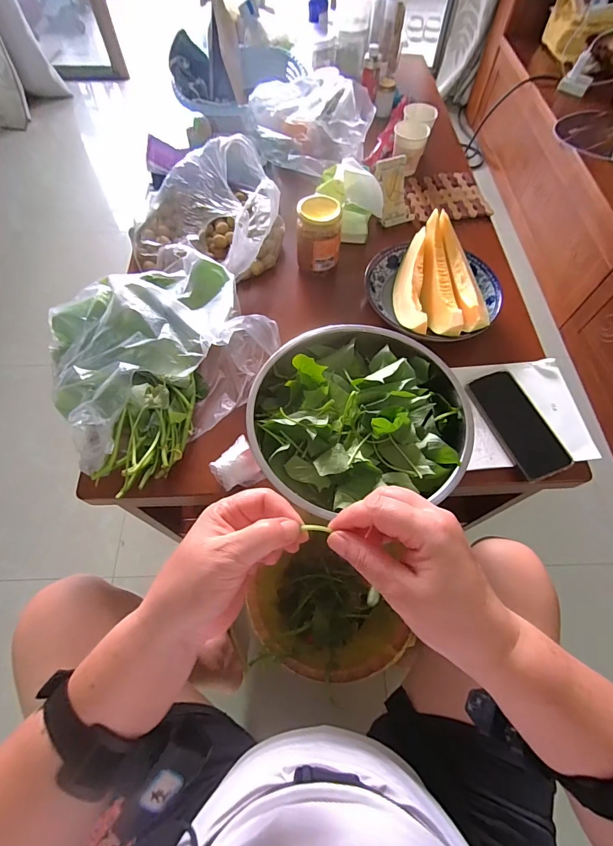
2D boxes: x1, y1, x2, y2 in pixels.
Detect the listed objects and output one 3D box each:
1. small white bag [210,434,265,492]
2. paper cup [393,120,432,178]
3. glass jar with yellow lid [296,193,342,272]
[{"bbox_3d":[-0.095,0.056,0.506,0.057,0.023,0.064,-28,66,-14],"label":"small white bag"},{"bbox_3d":[0.222,-0.601,0.830,0.072,0.068,0.088,13,63,6],"label":"paper cup"},{"bbox_3d":[0.021,-0.320,0.655,0.073,0.103,0.066,4,63,1],"label":"glass jar with yellow lid"}]

